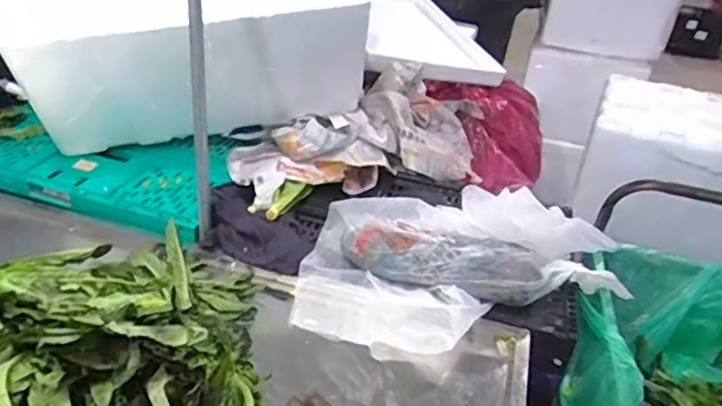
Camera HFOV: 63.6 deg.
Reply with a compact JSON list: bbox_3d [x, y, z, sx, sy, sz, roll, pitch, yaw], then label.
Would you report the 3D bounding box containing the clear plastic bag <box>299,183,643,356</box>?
[{"bbox_3d":[0.156,0.085,0.959,0.528,0.138,0.322,-1,30,-10],"label":"clear plastic bag"}]

